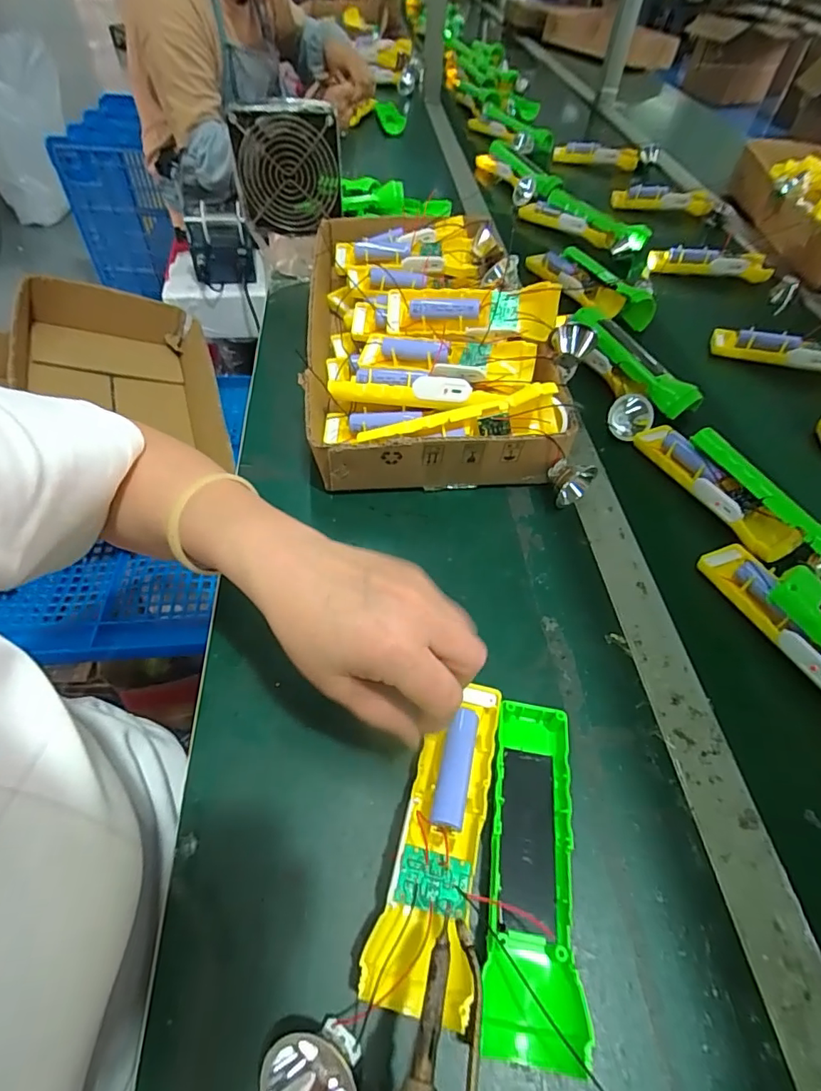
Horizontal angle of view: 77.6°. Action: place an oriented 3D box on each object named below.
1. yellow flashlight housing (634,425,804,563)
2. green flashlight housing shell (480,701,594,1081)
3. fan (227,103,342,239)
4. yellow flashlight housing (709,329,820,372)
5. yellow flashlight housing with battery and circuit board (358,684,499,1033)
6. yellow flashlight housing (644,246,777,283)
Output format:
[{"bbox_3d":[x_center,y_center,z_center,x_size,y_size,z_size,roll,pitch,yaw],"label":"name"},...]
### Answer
[{"bbox_3d":[0.270,-0.055,0.459,0.042,0.031,0.159,-18,54,-16],"label":"yellow flashlight housing"},{"bbox_3d":[0.065,0.166,0.275,0.044,0.033,0.163,6,51,3],"label":"green flashlight housing shell"},{"bbox_3d":[-0.145,-0.442,0.605,0.121,0.118,0.033,-4,52,-5],"label":"fan"},{"bbox_3d":[0.442,-0.228,0.597,0.164,0.028,0.037,18,53,12],"label":"yellow flashlight housing"},{"bbox_3d":[0.022,0.153,0.281,0.049,0.035,0.161,15,52,10],"label":"yellow flashlight housing with battery and circuit board"},{"bbox_3d":[0.431,-0.410,0.735,0.167,0.030,0.036,8,52,5],"label":"yellow flashlight housing"}]

